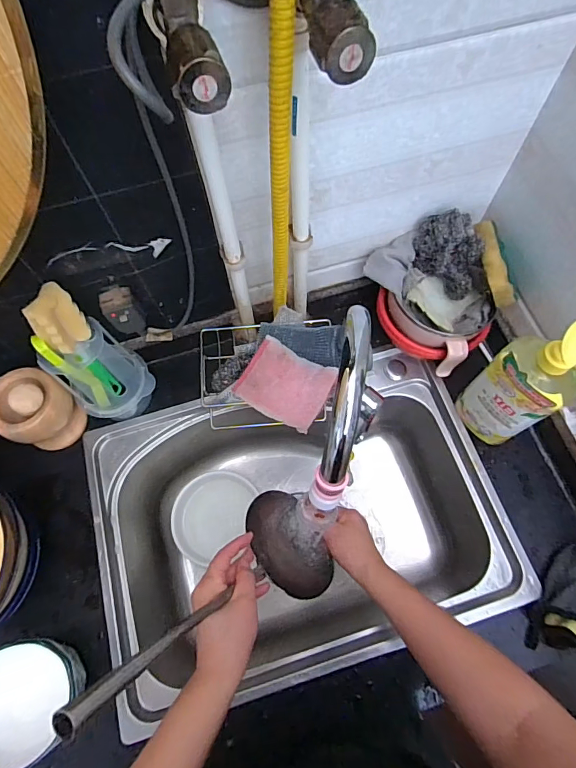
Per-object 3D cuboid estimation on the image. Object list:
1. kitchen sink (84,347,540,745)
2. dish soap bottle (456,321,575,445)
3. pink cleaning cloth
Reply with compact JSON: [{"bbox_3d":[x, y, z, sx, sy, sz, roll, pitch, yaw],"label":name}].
[{"bbox_3d":[0.022,0.207,0.697,0.566,0.255,0.417,-16,69,-4],"label":"kitchen sink"},{"bbox_3d":[0.304,0.001,0.555,0.069,0.269,0.092,-36,72,-12],"label":"dish soap bottle"},{"bbox_3d":[-0.004,-0.001,0.531,0.108,0.022,0.085,29,72,13],"label":"pink cleaning cloth"}]

